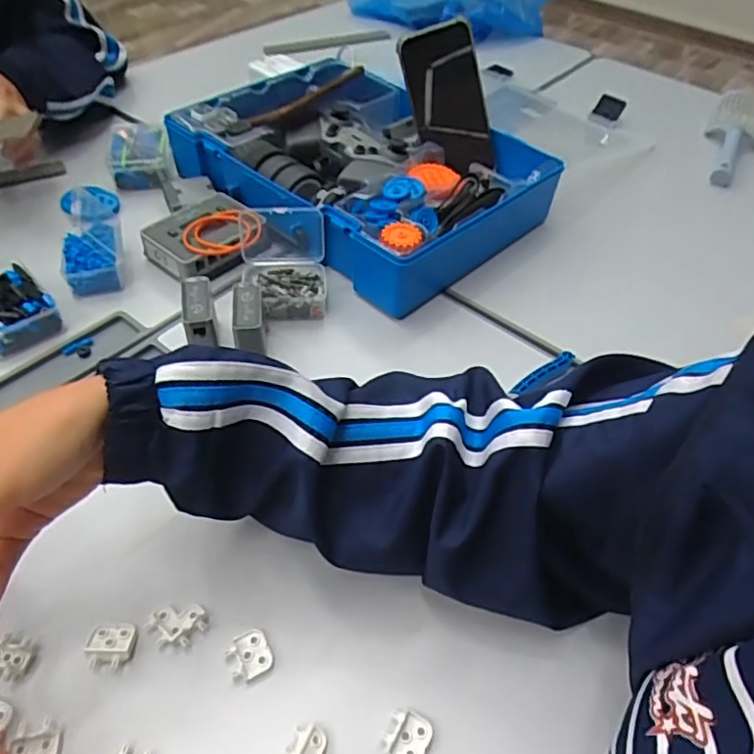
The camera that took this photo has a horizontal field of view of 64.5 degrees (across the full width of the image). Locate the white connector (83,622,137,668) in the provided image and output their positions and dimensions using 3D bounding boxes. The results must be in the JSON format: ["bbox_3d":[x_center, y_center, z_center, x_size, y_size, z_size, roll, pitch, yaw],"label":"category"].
[{"bbox_3d":[-0.157,0.156,0.351,0.026,0.008,0.025,5,47,-1],"label":"white connector"}]

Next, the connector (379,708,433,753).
[{"bbox_3d":[0.017,0.197,0.328,0.024,0.005,0.026,25,50,17],"label":"connector"}]

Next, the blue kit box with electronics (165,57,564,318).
[{"bbox_3d":[-0.029,-0.244,0.666,0.397,0.079,0.256,38,55,26],"label":"blue kit box with electronics"}]

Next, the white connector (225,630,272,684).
[{"bbox_3d":[-0.076,0.164,0.352,0.025,0.005,0.025,-20,52,-22],"label":"white connector"}]

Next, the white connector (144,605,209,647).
[{"bbox_3d":[-0.121,0.150,0.361,0.034,0.007,0.023,-2,48,-8],"label":"white connector"}]

